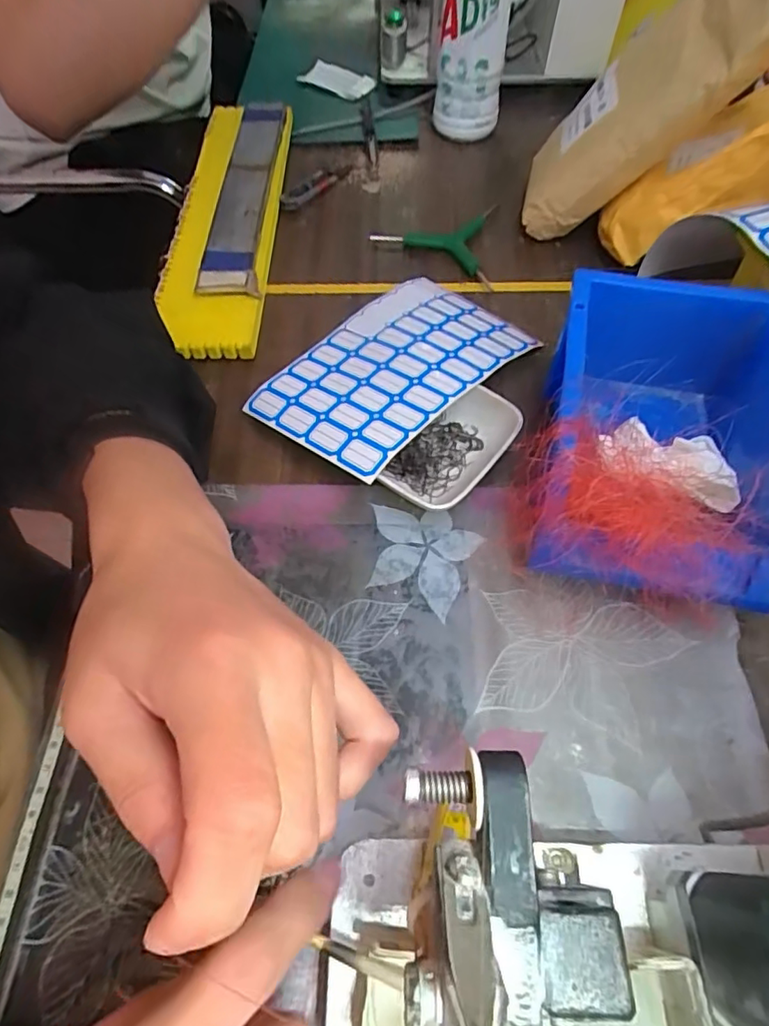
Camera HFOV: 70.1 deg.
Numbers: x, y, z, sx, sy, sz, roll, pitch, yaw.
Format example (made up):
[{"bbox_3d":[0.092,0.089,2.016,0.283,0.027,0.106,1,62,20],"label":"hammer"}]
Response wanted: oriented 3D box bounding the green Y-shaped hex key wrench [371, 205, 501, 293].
[{"bbox_3d":[0.041,-0.234,0.470,0.103,0.014,0.095,6,59,4],"label":"green Y-shaped hex key wrench"}]

